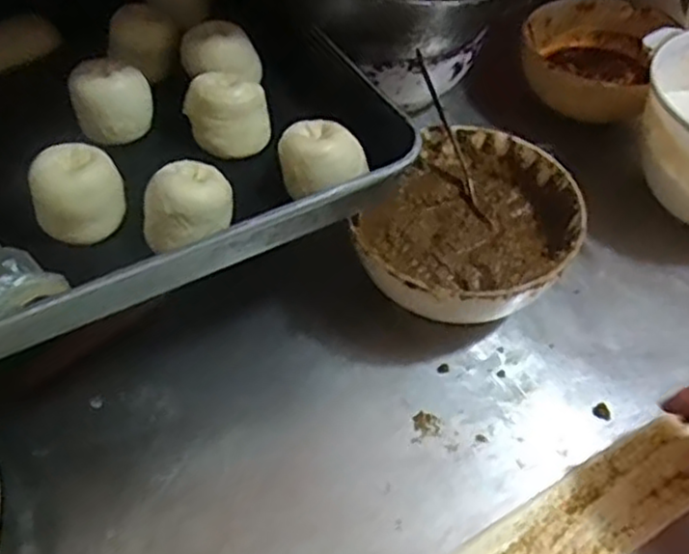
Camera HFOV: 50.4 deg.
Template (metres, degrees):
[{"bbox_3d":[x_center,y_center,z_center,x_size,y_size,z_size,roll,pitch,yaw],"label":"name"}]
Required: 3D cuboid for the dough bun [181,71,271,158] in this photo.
[{"bbox_3d":[-0.087,-0.121,0.545,0.059,0.042,0.059,-6,50,-5],"label":"dough bun"}]

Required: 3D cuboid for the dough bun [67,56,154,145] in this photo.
[{"bbox_3d":[-0.174,-0.134,0.549,0.056,0.040,0.054,-14,51,-11],"label":"dough bun"}]

